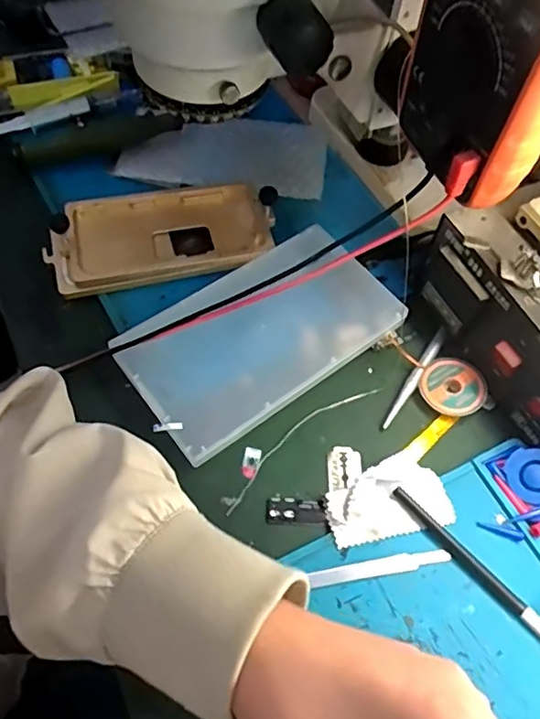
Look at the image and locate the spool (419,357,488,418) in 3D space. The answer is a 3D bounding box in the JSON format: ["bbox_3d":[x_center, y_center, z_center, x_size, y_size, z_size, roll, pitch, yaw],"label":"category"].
[{"bbox_3d":[0.130,0.019,0.408,0.044,0.011,0.042,2,58,-3],"label":"spool"}]

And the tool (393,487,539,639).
[{"bbox_3d":[0.127,0.127,0.343,0.010,0.007,0.133,-38,68,-24],"label":"tool"}]

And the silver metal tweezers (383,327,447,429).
[{"bbox_3d":[0.107,0.011,0.415,0.008,0.008,0.097,32,62,15],"label":"silver metal tweezers"}]

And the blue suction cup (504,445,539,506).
[{"bbox_3d":[0.172,0.075,0.370,0.034,0.007,0.038,-40,74,9],"label":"blue suction cup"}]

